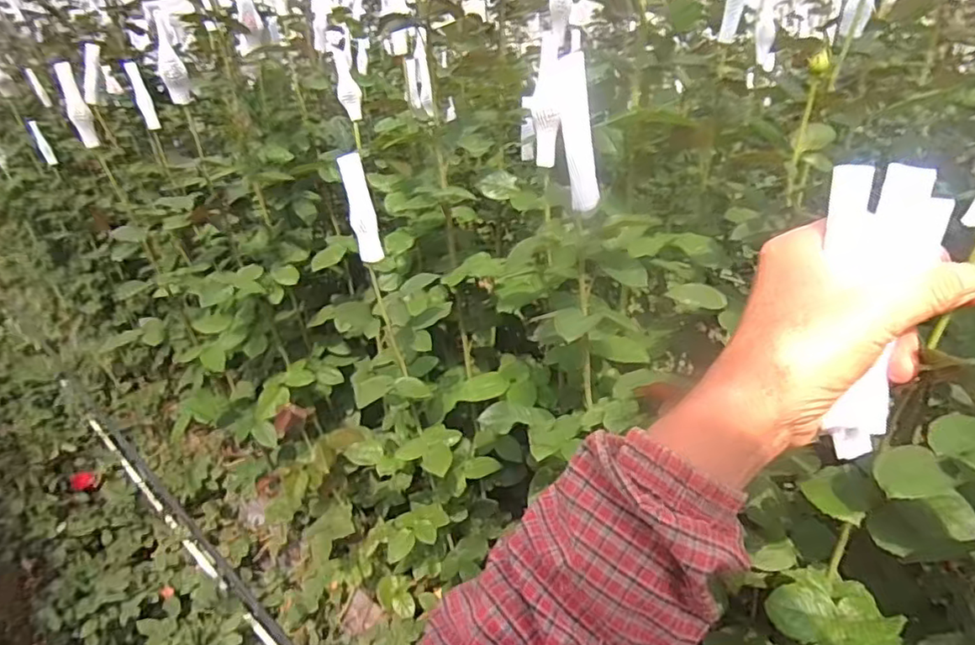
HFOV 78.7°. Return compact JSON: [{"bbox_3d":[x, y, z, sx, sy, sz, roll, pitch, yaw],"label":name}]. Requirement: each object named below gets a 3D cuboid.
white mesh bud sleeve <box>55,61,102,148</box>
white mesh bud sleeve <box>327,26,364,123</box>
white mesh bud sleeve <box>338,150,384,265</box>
[{"bbox_3d":[-0.508,-0.264,0.737,0.024,0.113,0.024,-17,62,-25],"label":"white mesh bud sleeve"},{"bbox_3d":[-0.203,-0.356,0.853,0.030,0.130,0.025,-13,4,-18],"label":"white mesh bud sleeve"},{"bbox_3d":[-0.117,-0.105,0.554,0.026,0.098,0.020,-8,27,-10],"label":"white mesh bud sleeve"}]

